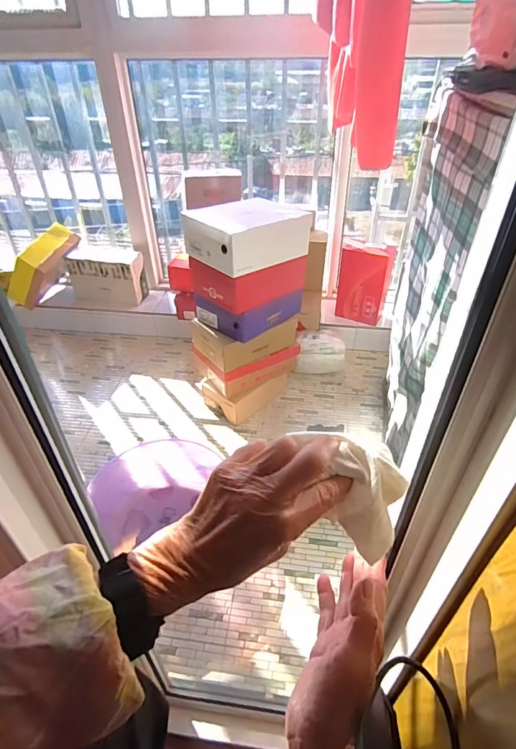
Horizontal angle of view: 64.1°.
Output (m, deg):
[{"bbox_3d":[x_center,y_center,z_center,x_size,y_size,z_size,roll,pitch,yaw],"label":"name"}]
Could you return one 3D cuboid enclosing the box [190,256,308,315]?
[{"bbox_3d":[-0.028,-0.328,1.342,0.304,0.120,0.236,-26,45,-29],"label":"box"}]

